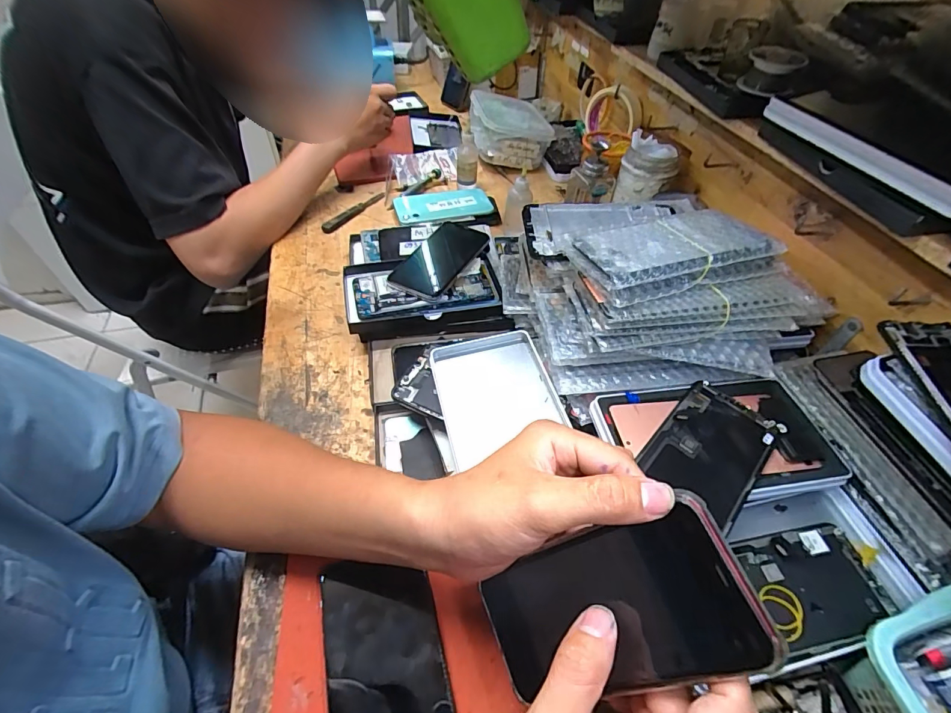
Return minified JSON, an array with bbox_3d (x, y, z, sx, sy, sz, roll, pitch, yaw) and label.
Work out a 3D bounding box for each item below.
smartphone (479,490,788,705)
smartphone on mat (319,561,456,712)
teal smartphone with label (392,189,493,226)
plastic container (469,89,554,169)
[{"bbox_3d":[0.067,0.134,0.224,0.012,0.148,0.073,7,52,-52],"label":"smartphone"},{"bbox_3d":[-0.057,0.210,0.278,0.075,0.013,0.153,-12,51,-13],"label":"smartphone on mat"},{"bbox_3d":[-0.049,-0.241,0.670,0.152,0.011,0.072,-8,50,-10],"label":"teal smartphone with label"},{"bbox_3d":[0.062,-0.425,0.795,0.139,0.074,0.164,-2,49,-5],"label":"plastic container"}]

